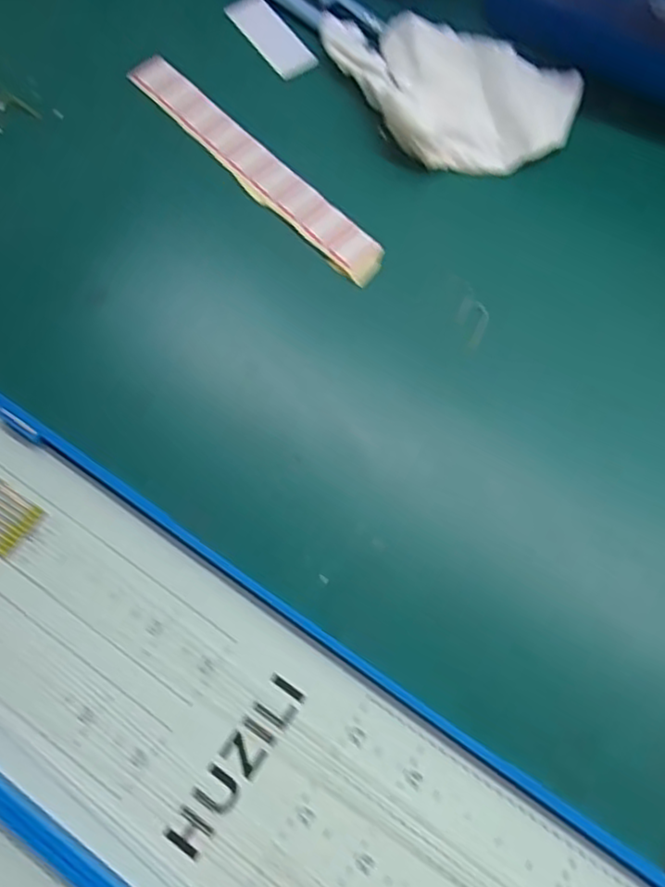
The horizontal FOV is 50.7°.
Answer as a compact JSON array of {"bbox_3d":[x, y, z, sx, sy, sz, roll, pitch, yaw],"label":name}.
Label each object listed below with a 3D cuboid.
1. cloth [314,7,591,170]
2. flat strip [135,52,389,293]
[{"bbox_3d":[0.042,-0.141,0.286,0.107,0.021,0.057,22,72,8],"label":"cloth"},{"bbox_3d":[-0.032,-0.112,0.281,0.019,0.004,0.136,-43,77,-10],"label":"flat strip"}]

